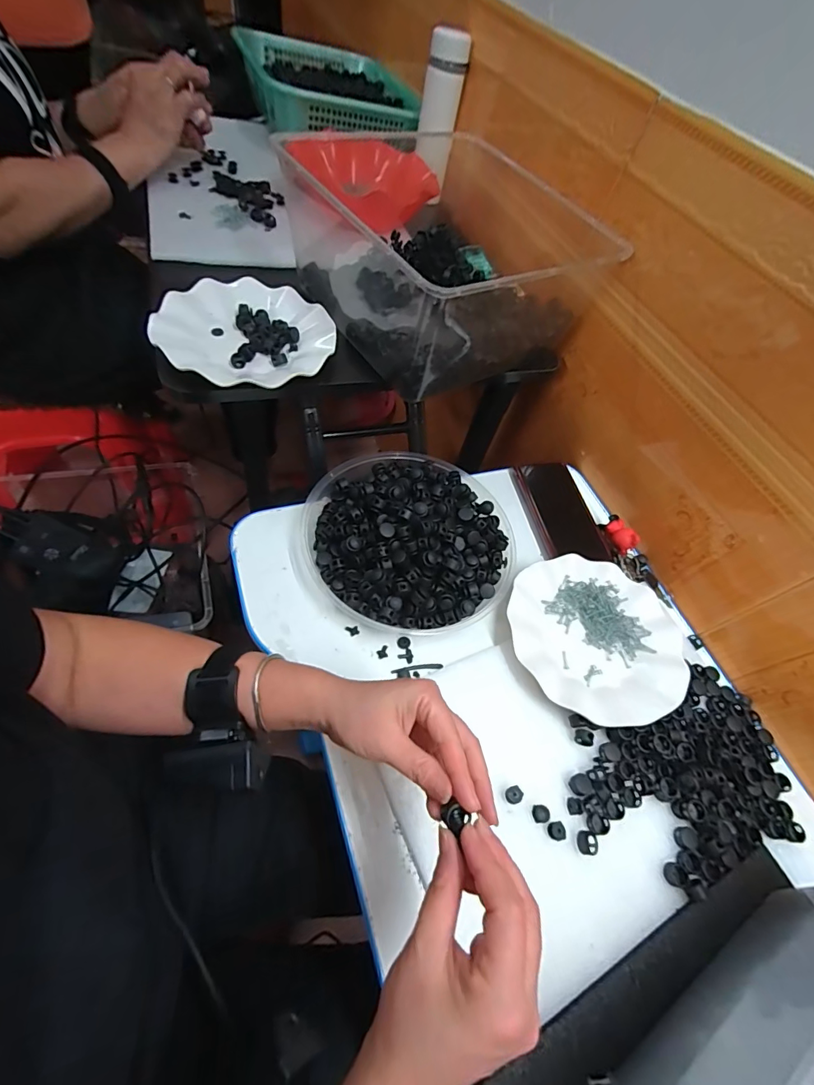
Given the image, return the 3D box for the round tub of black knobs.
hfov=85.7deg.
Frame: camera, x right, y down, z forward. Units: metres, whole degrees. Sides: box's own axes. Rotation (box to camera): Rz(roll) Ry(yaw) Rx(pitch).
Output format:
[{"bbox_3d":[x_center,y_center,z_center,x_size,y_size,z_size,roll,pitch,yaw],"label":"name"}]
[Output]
[{"bbox_3d":[0.008,-0.015,0.482,0.232,0.047,0.226,5,57,-9],"label":"round tub of black knobs"}]

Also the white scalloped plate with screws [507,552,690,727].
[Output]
[{"bbox_3d":[0.197,0.096,0.464,0.177,0.018,0.177,5,57,-9],"label":"white scalloped plate with screws"}]

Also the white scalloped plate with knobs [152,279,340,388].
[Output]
[{"bbox_3d":[-0.177,-0.234,0.490,0.185,0.031,0.180,5,57,-9],"label":"white scalloped plate with knobs"}]

